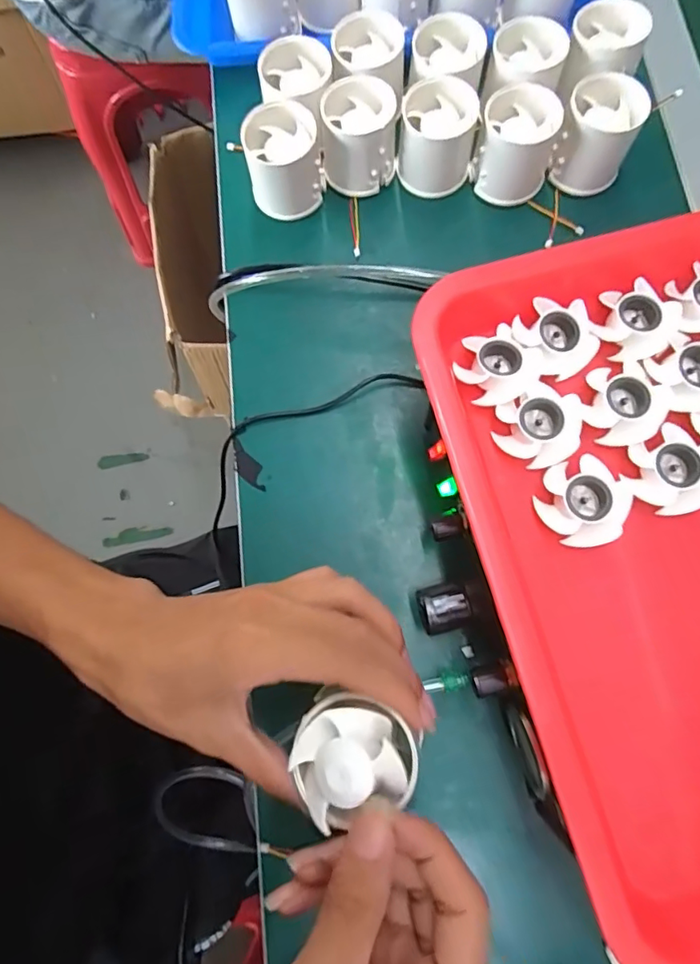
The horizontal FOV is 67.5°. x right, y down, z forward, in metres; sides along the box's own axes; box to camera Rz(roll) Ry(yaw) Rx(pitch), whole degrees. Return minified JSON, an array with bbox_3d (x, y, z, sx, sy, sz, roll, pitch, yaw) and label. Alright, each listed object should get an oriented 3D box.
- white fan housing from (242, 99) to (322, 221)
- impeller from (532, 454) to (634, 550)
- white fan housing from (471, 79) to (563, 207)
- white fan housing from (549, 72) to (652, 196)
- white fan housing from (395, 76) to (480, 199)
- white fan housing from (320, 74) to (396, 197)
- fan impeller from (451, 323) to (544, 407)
[{"bbox_3d":[-0.048,-0.229,0.378,0.050,0.050,0.049,-9,77,-1],"label":"white fan housing"},{"bbox_3d":[0.117,0.010,0.265,0.042,0.016,0.039,0,77,1],"label":"impeller"},{"bbox_3d":[0.119,-0.239,0.375,0.052,0.054,0.052,0,77,1],"label":"white fan housing"},{"bbox_3d":[0.175,-0.245,0.372,0.049,0.049,0.052,20,78,6],"label":"white fan housing"},{"bbox_3d":[0.064,-0.248,0.380,0.052,0.051,0.051,0,77,1],"label":"white fan housing"},{"bbox_3d":[0.006,-0.249,0.380,0.052,0.049,0.051,-2,77,1],"label":"white fan housing"},{"bbox_3d":[0.080,-0.063,0.283,0.039,0.014,0.039,0,77,1],"label":"fan impeller"}]

